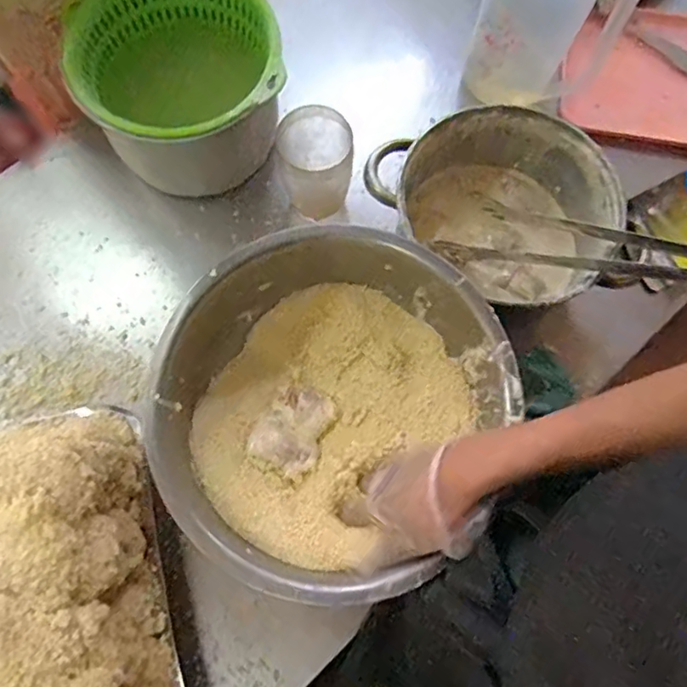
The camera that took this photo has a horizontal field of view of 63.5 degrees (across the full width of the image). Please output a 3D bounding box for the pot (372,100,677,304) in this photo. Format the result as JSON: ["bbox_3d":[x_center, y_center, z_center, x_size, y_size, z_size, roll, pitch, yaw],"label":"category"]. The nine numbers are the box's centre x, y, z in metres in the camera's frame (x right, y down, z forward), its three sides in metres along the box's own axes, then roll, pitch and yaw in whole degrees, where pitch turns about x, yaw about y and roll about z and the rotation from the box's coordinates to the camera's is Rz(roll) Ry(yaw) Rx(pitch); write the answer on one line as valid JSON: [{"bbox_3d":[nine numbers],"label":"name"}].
[{"bbox_3d":[0.174,-0.135,0.618,0.223,0.118,0.228,0,76,0],"label":"pot"}]

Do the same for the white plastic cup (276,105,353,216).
[{"bbox_3d":[-0.033,-0.208,0.647,0.085,0.091,0.106,-8,76,-2],"label":"white plastic cup"}]

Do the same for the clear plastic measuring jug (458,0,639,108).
[{"bbox_3d":[0.241,-0.380,0.648,0.162,0.195,0.107,12,76,3],"label":"clear plastic measuring jug"}]

